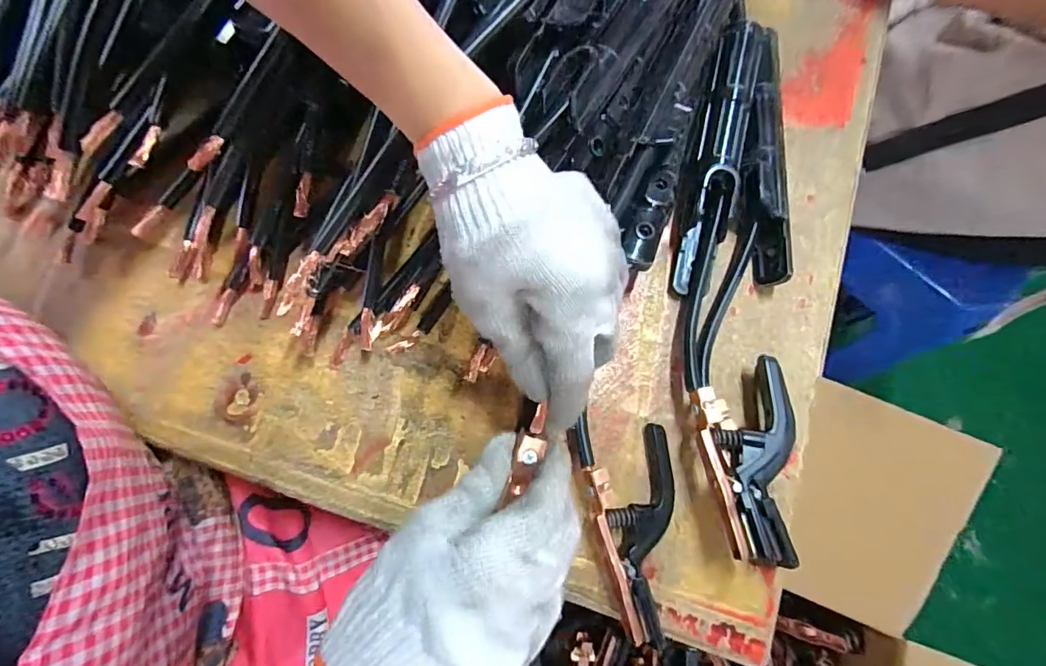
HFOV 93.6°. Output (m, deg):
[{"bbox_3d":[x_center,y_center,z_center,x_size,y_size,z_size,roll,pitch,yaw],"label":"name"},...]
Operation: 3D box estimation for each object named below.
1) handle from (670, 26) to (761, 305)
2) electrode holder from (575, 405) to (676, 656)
[{"bbox_3d":[0.130,-0.121,0.329,0.035,0.026,0.189,14,89,2],"label":"handle"},{"bbox_3d":[0.067,0.112,0.287,0.054,0.018,0.119,-6,75,-4],"label":"electrode holder"}]

